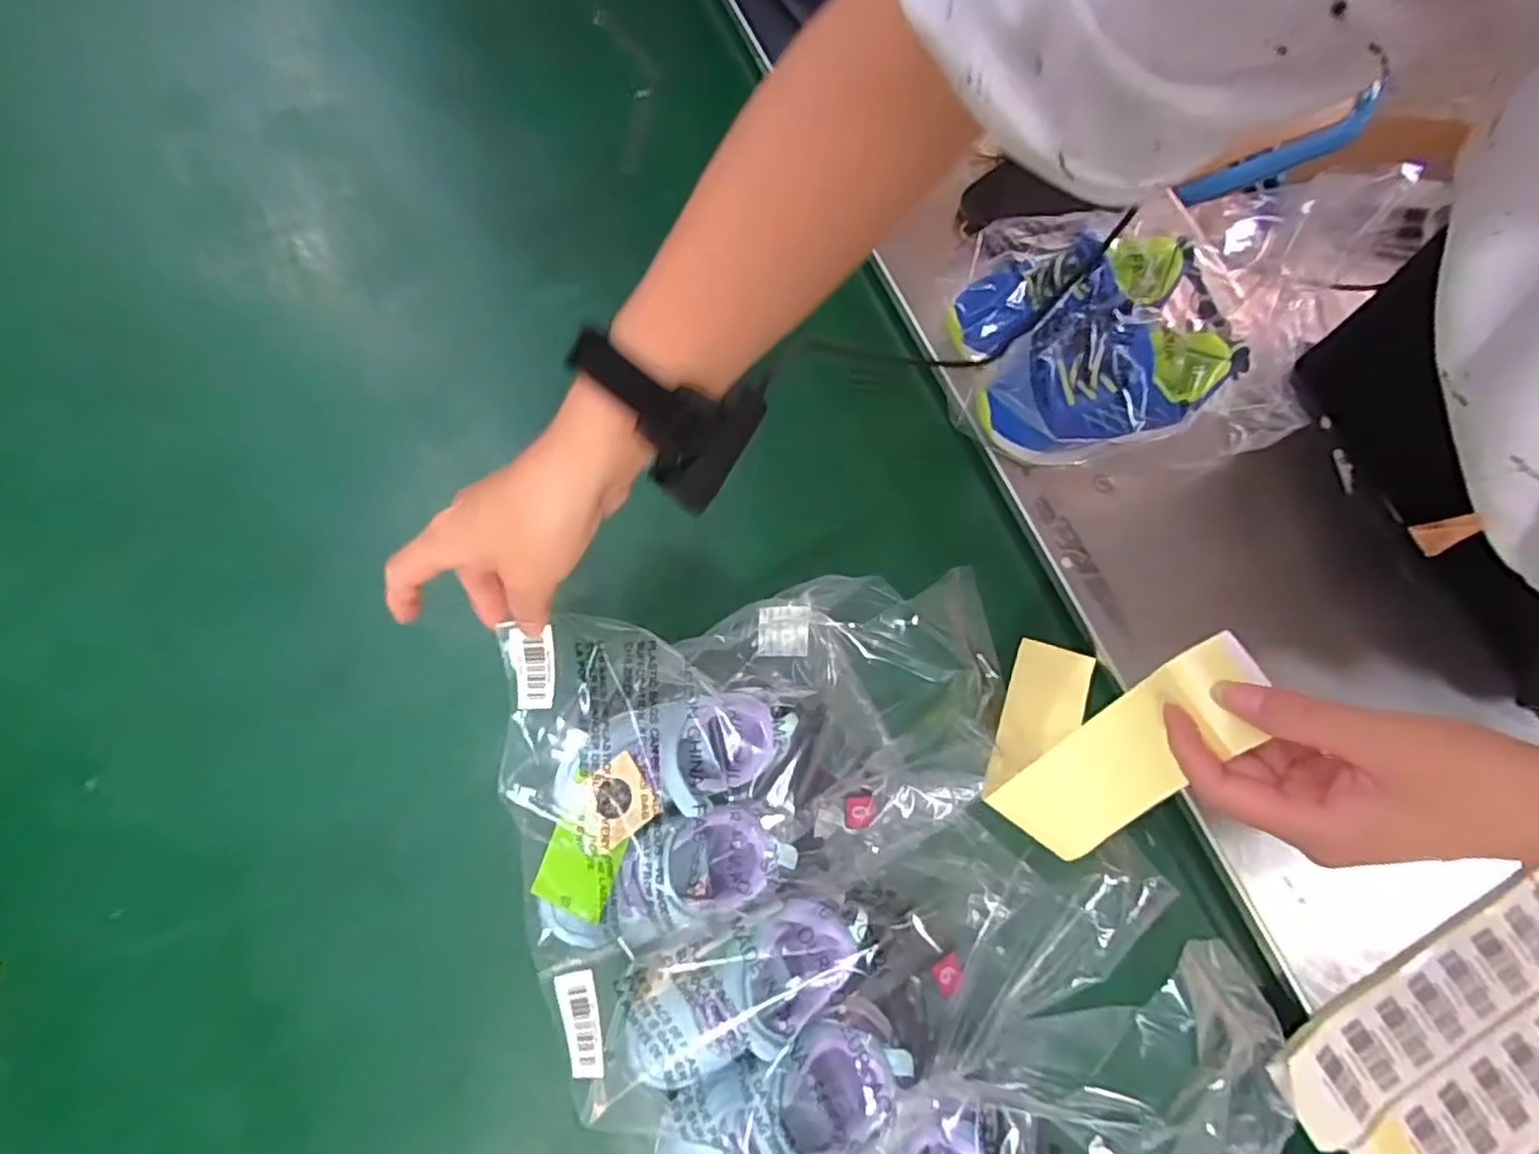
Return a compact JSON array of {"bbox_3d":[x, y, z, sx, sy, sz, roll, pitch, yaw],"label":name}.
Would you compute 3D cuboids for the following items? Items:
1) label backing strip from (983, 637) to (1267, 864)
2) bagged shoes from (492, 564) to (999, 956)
[{"bbox_3d":[0.181,0.092,0.397,0.066,0.158,0.125,30,78,7],"label":"label backing strip"},{"bbox_3d":[-0.001,0.104,0.439,0.299,0.078,0.184,-12,76,-3],"label":"bagged shoes"}]

